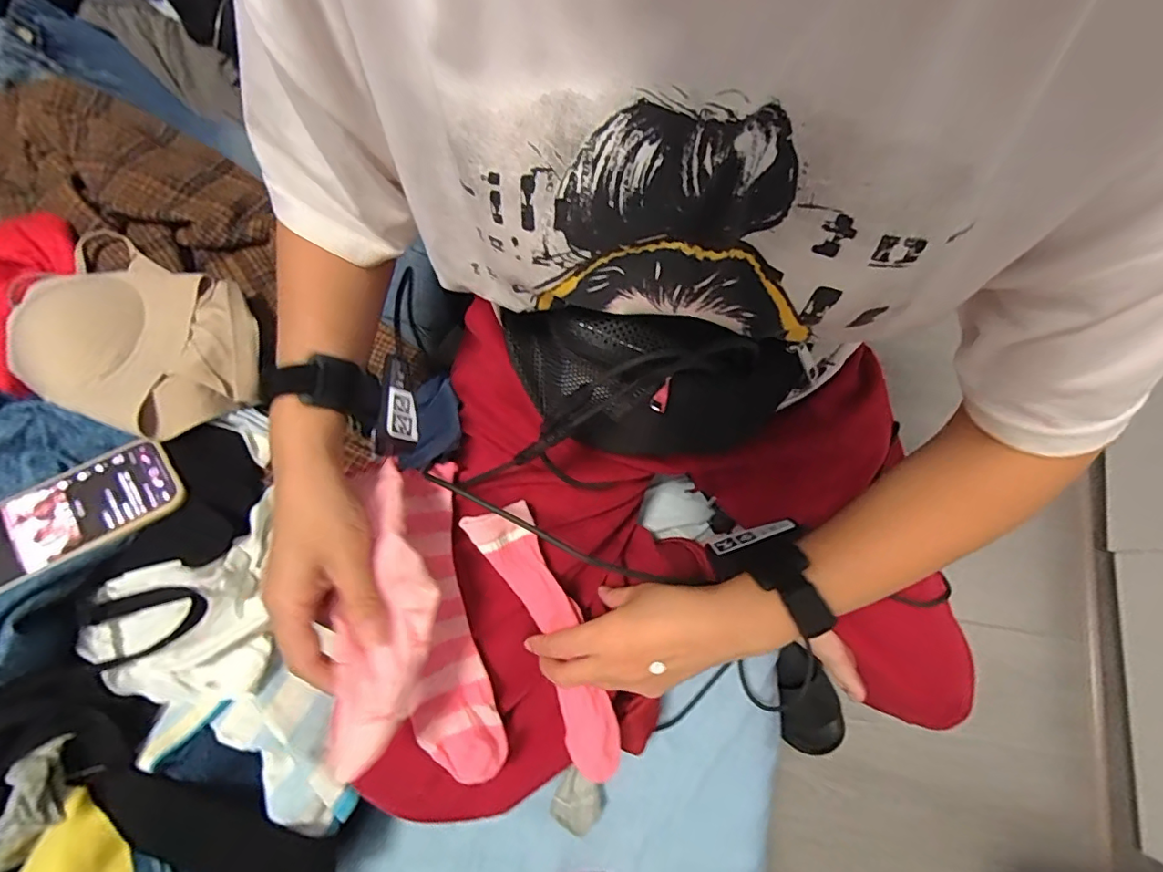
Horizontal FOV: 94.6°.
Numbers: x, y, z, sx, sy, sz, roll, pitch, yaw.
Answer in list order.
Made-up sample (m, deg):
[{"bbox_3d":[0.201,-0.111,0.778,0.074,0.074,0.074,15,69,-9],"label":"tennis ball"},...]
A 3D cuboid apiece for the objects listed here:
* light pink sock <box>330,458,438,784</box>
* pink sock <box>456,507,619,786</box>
[{"bbox_3d":[-0.122,0.101,0.337,0.056,0.032,0.187,-2,64,-1],"label":"light pink sock"},{"bbox_3d":[-0.024,0.160,0.425,0.052,0.022,0.225,-22,92,-5],"label":"pink sock"}]

